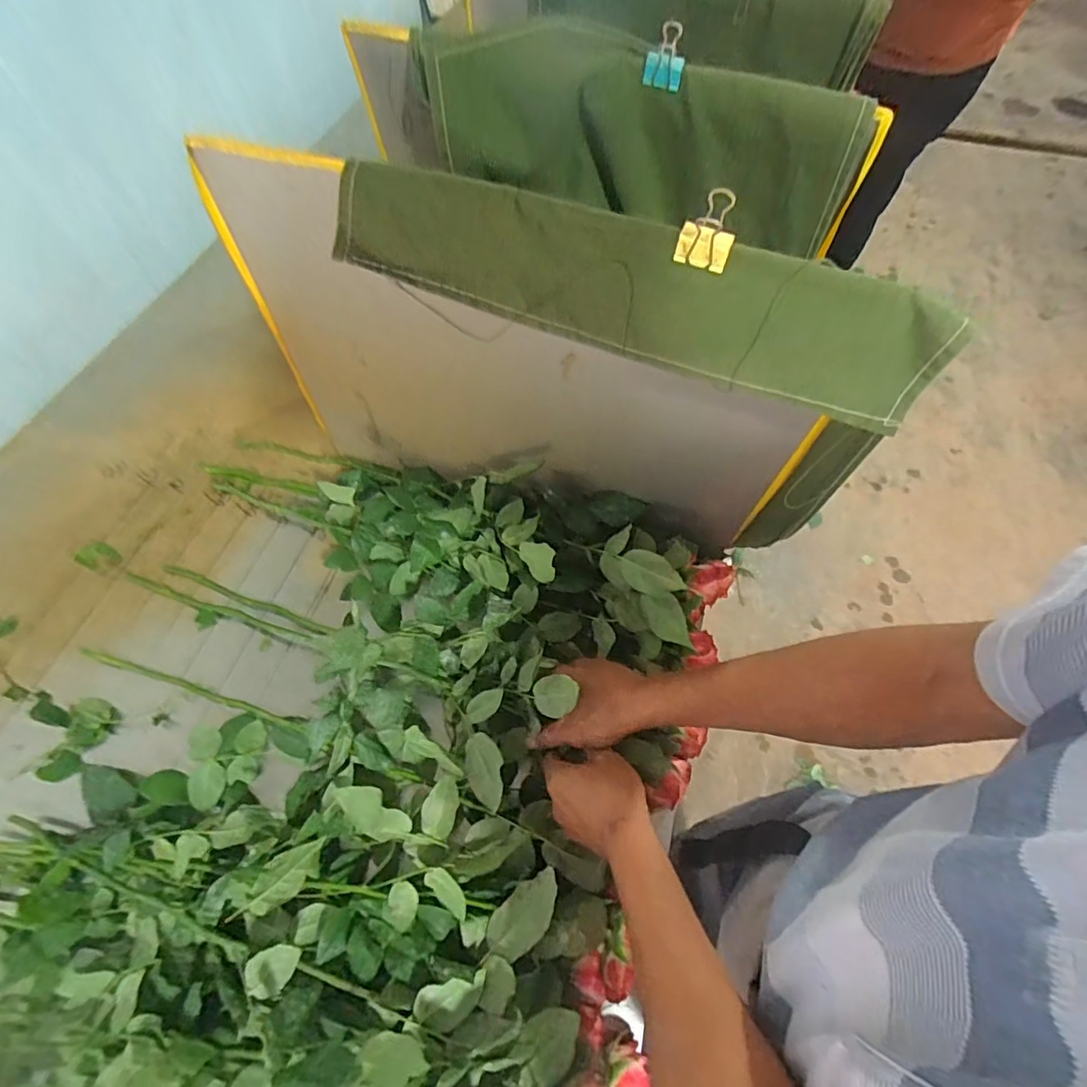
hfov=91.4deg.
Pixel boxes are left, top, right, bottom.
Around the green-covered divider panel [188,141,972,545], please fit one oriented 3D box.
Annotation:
[{"bbox_3d":[-0.005,-0.136,0.482,0.563,0.316,0.060,16,61,7],"label":"green-covered divider panel"}]

